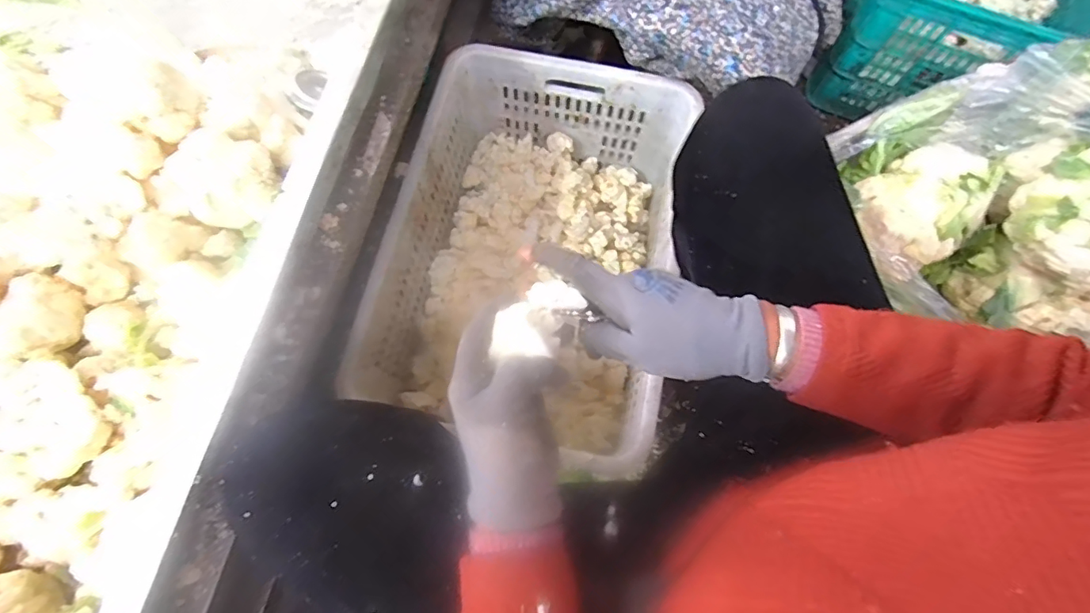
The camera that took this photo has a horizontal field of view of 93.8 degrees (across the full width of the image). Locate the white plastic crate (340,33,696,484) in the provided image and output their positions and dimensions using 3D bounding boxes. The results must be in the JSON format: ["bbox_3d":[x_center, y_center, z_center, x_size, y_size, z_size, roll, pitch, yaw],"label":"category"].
[{"bbox_3d":[-0.011,-0.080,0.730,0.346,0.201,0.490,11,73,4],"label":"white plastic crate"}]

